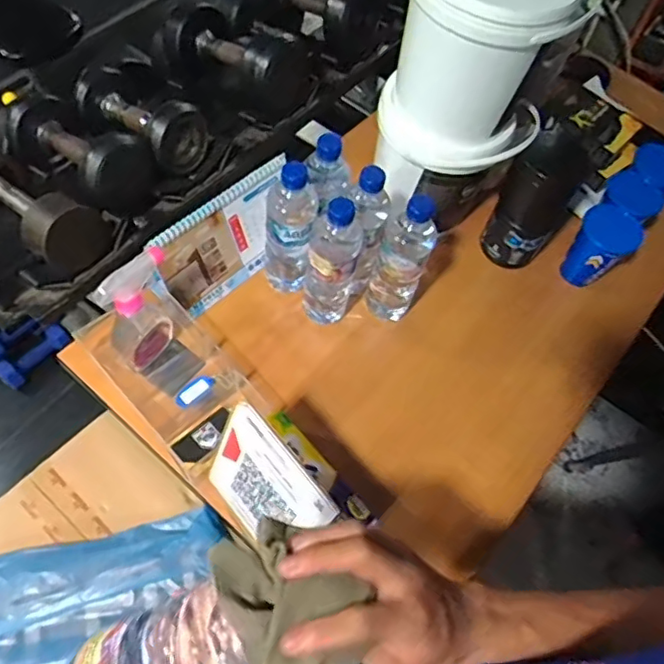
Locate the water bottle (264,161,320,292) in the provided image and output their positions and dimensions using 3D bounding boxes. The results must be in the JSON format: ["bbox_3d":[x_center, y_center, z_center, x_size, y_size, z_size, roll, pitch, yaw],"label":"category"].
[{"bbox_3d":[-0.055,-0.129,0.794,0.065,0.232,0.054,24,61,7],"label":"water bottle"}]

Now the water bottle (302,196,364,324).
[{"bbox_3d":[-0.001,-0.089,0.777,0.072,0.233,0.065,10,61,-1],"label":"water bottle"}]

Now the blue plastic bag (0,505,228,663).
[{"bbox_3d":[-0.302,0.317,0.672,0.349,0.070,0.157,-12,63,-13],"label":"blue plastic bag"}]

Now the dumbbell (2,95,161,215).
[{"bbox_3d":[-0.371,-0.266,0.858,0.234,0.096,0.093,34,64,18],"label":"dumbbell"}]

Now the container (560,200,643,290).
[{"bbox_3d":[0.423,-0.130,0.924,0.085,0.122,0.080,33,63,12],"label":"container"}]

